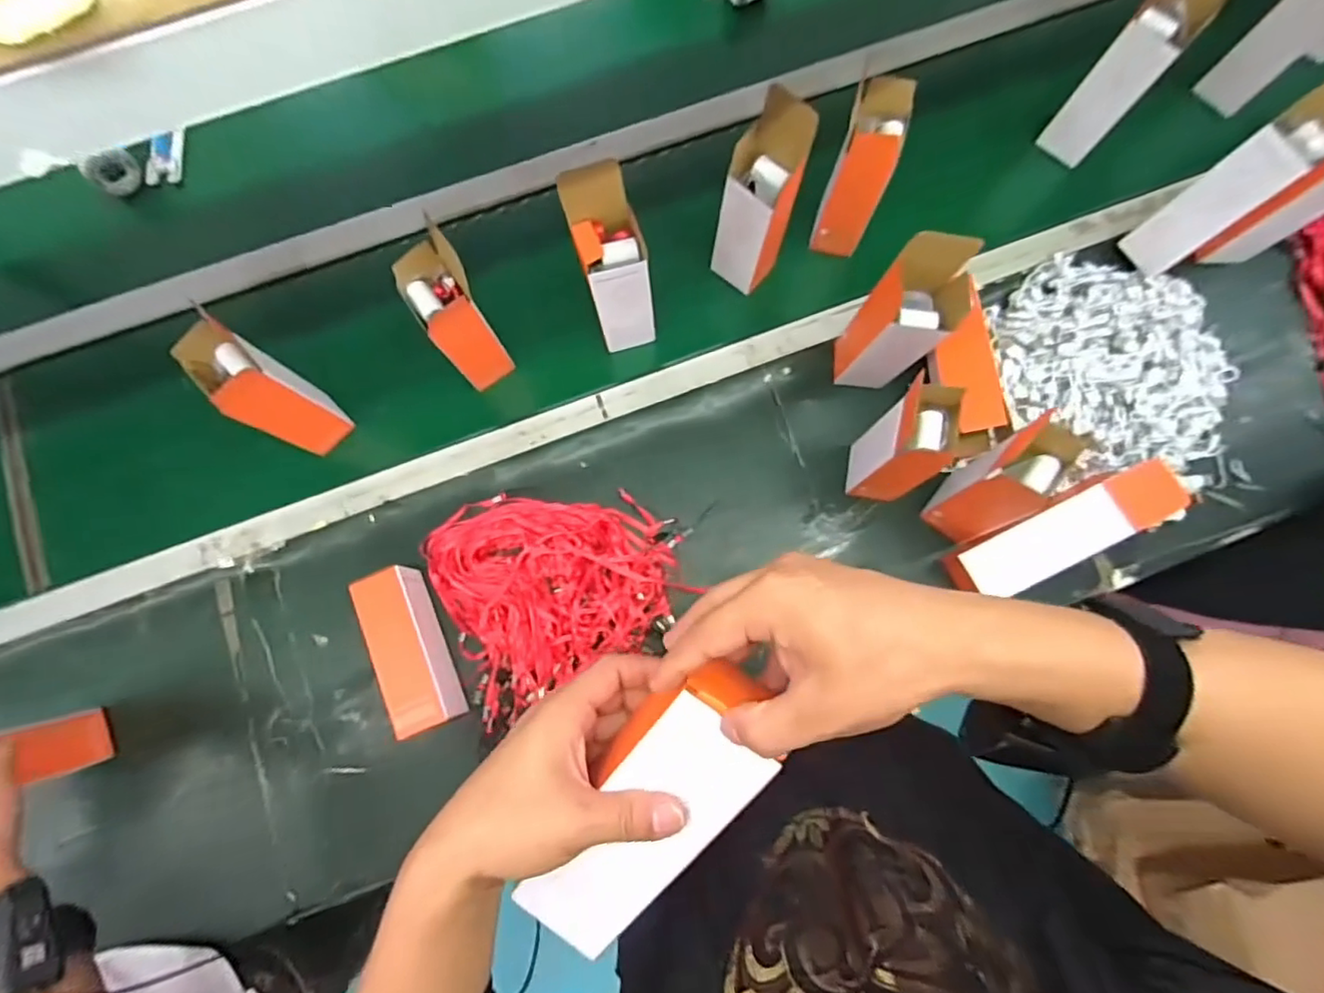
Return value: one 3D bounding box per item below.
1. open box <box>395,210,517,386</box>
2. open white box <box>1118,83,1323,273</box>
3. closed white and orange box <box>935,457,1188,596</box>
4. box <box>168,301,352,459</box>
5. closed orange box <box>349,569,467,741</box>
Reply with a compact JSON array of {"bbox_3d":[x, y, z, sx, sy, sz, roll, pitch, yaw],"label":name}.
[{"bbox_3d":[-0.226,-0.194,0.683,0.067,0.192,0.086,-30,80,-6],"label":"open box"},{"bbox_3d":[0.659,-0.354,0.668,0.056,0.262,0.074,-24,79,-28],"label":"open white box"},{"bbox_3d":[0.444,0.037,0.666,0.238,0.072,0.066,-27,80,-4],"label":"closed white and orange box"},{"bbox_3d":[-0.428,-0.111,0.661,0.088,0.189,0.057,42,81,8],"label":"box"},{"bbox_3d":[-0.282,0.170,0.675,0.061,0.066,0.177,-22,79,-5],"label":"closed orange box"}]

